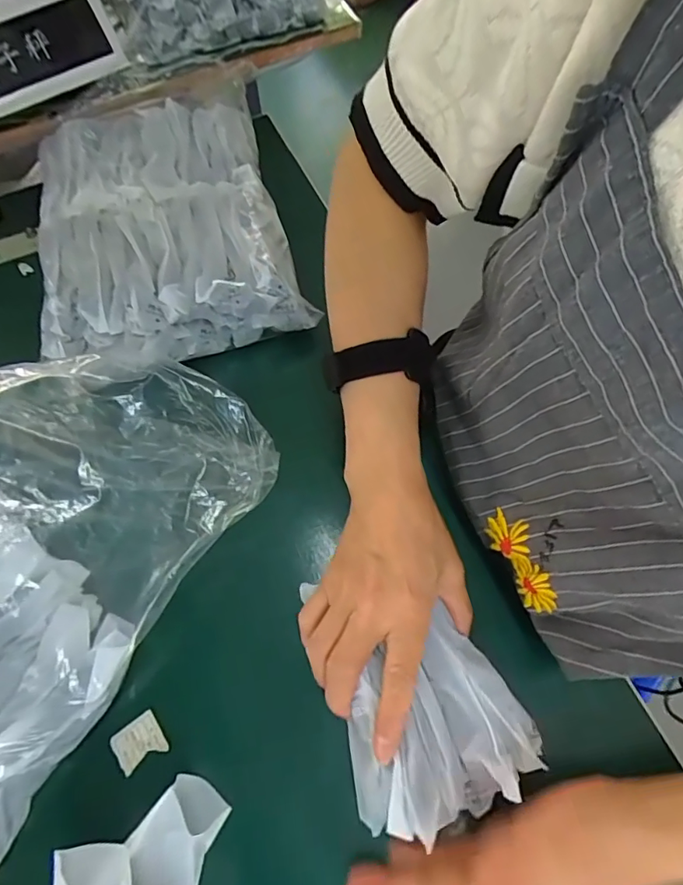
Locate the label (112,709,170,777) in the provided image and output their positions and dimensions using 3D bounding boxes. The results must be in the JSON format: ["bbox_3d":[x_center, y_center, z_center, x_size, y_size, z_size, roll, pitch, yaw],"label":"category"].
[{"bbox_3d":[-0.130,0.191,0.322,0.029,0.004,0.027,-32,64,-17],"label":"label"}]

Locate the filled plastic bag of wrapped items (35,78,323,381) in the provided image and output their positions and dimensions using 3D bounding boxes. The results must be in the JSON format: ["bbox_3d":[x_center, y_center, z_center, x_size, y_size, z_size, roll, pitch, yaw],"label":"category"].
[{"bbox_3d":[-0.168,-0.210,0.457,0.207,0.056,0.295,-17,66,-5],"label":"filled plastic bag of wrapped items"}]

